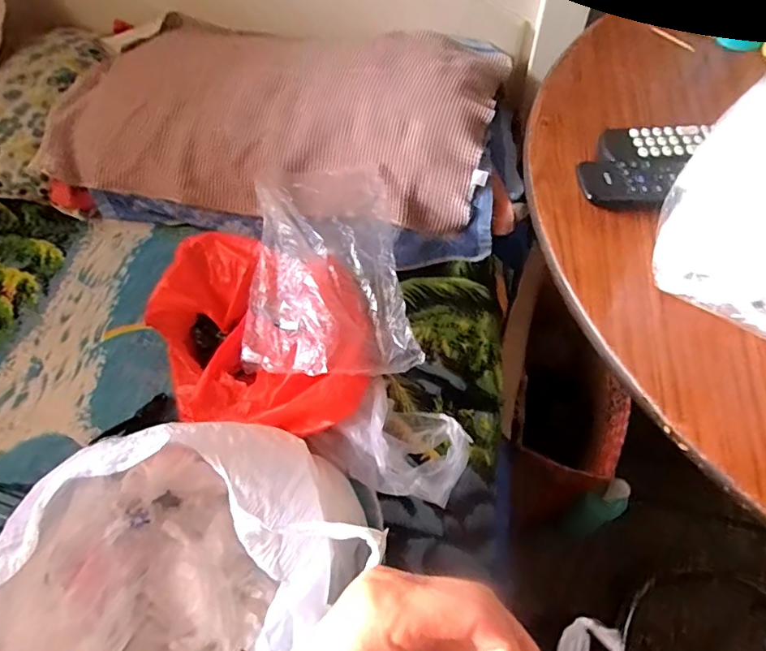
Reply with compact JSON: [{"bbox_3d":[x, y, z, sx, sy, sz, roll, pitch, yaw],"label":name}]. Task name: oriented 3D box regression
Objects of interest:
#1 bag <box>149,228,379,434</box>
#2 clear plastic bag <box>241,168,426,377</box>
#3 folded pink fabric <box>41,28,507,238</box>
[{"bbox_3d":[-0.158,0.018,0.638,0.307,0.127,0.217,23,62,15],"label":"bag"},{"bbox_3d":[-0.076,-0.076,0.635,0.202,0.084,0.294,-7,58,-2],"label":"clear plastic bag"},{"bbox_3d":[-0.157,-0.319,0.788,0.645,0.127,0.352,8,59,7],"label":"folded pink fabric"}]

